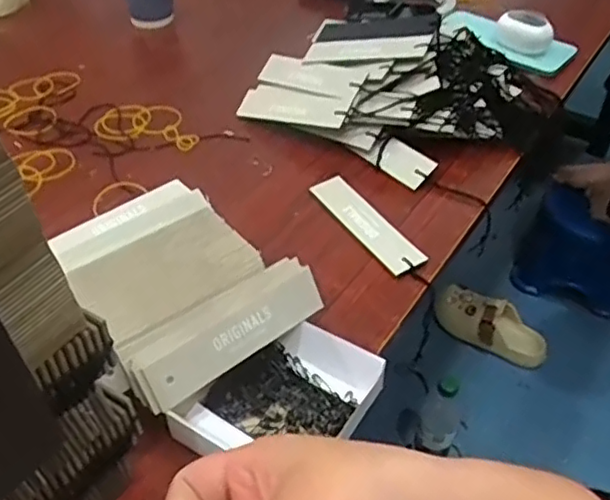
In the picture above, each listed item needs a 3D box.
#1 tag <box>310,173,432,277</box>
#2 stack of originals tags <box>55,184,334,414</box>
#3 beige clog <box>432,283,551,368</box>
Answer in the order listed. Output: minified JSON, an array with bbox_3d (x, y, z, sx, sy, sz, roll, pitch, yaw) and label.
[{"bbox_3d":[0.052,-0.024,0.543,0.032,0.007,0.119,-28,53,-19],"label":"tag"},{"bbox_3d":[-0.093,0.010,0.443,0.127,0.035,0.173,-29,51,-27],"label":"stack of originals tags"},{"bbox_3d":[0.391,0.154,1.355,0.233,0.077,0.102,21,47,20],"label":"beige clog"}]

